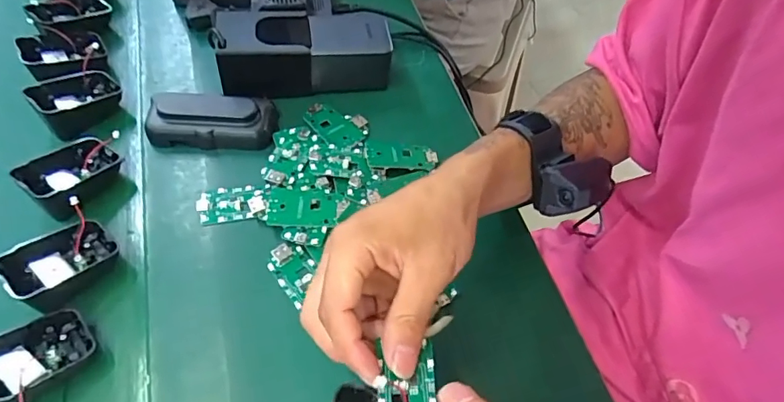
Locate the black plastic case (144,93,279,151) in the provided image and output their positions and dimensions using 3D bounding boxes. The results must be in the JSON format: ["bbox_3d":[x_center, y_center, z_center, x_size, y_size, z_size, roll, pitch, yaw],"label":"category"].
[{"bbox_3d":[-0.158,-0.072,0.426,0.106,0.027,0.046,-1,59,-1],"label":"black plastic case"}]

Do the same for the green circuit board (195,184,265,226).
[{"bbox_3d":[-0.130,0.000,0.392,0.053,0.009,0.034,-7,59,-5],"label":"green circuit board"}]

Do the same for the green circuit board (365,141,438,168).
[{"bbox_3d":[0.008,-0.041,0.427,0.062,0.004,0.032,1,46,-11],"label":"green circuit board"}]

